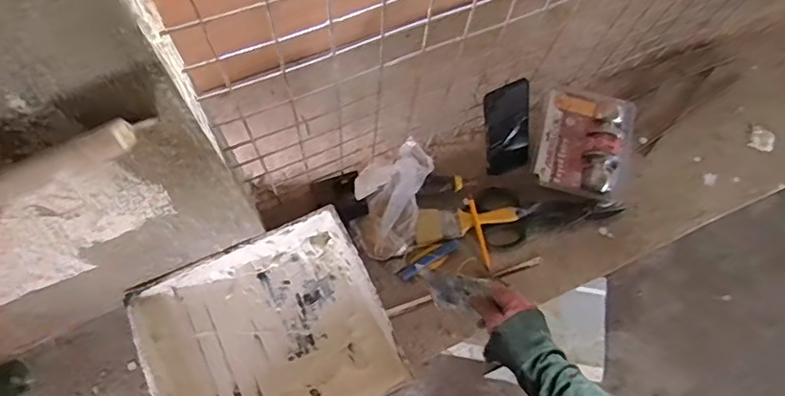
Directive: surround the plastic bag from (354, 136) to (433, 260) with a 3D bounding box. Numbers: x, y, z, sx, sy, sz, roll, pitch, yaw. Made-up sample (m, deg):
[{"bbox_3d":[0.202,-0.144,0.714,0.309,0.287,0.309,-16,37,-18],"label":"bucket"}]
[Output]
[{"bbox_3d":[-0.003,-0.008,0.861,0.106,0.098,0.184,14,70,2],"label":"plastic bag"}]

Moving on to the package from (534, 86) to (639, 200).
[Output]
[{"bbox_3d":[0.331,-0.094,0.942,0.156,0.039,0.183,14,70,2],"label":"package"}]

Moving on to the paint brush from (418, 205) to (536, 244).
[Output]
[{"bbox_3d":[0.137,0.037,0.901,0.200,0.016,0.054,-7,71,-5],"label":"paint brush"}]

